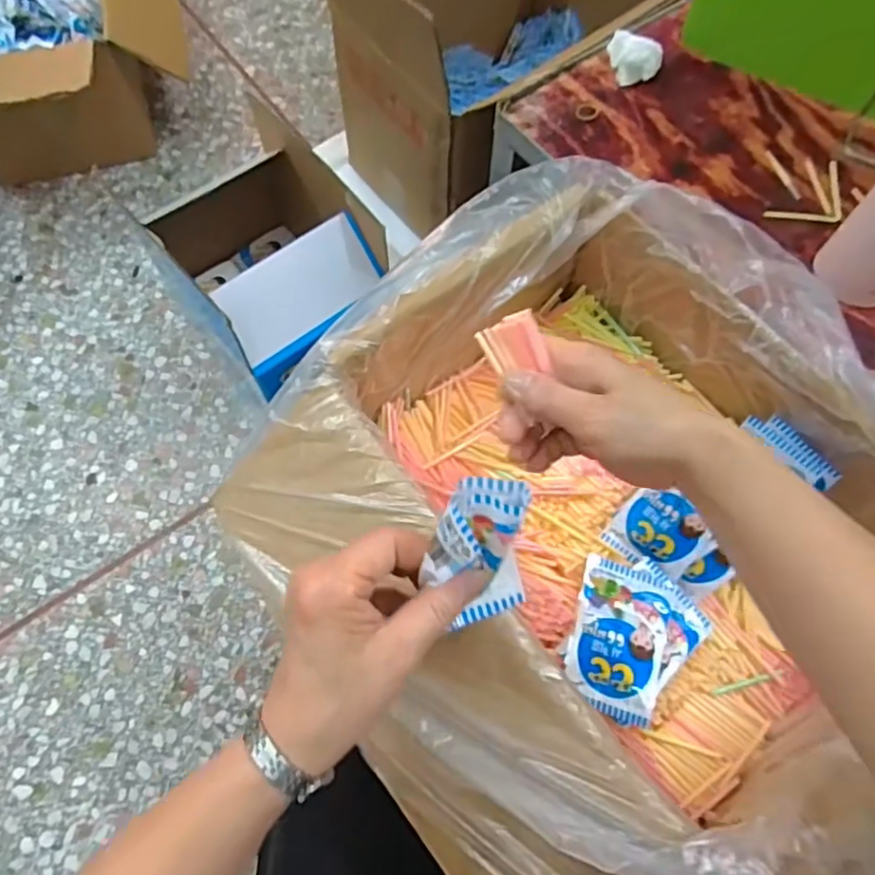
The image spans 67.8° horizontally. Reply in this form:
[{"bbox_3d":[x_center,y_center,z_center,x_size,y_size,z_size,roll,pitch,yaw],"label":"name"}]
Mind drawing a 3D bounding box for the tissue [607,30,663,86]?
[{"bbox_3d":[0.195,-0.377,0.646,0.053,0.028,0.060,18,68,7],"label":"tissue"}]

